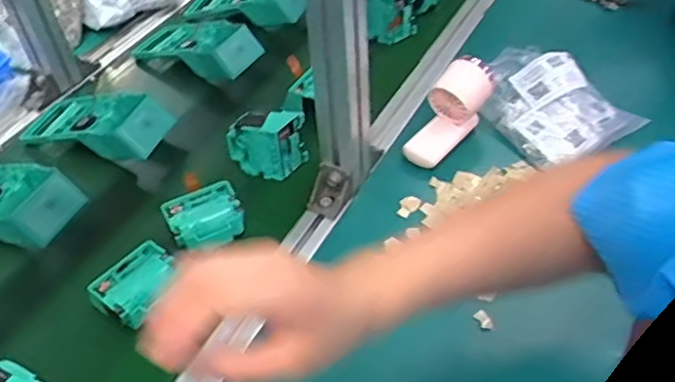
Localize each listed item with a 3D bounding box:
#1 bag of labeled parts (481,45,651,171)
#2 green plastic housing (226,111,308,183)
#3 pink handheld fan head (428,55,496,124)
[{"bbox_3d":[0.258,-0.113,0.774,0.143,0.062,0.168,-27,52,-21],"label":"bag of labeled parts"},{"bbox_3d":[-0.080,-0.053,0.733,0.080,0.082,0.035,9,48,9],"label":"green plastic housing"},{"bbox_3d":[0.145,-0.117,0.753,0.061,0.068,0.062,21,51,19],"label":"pink handheld fan head"}]

